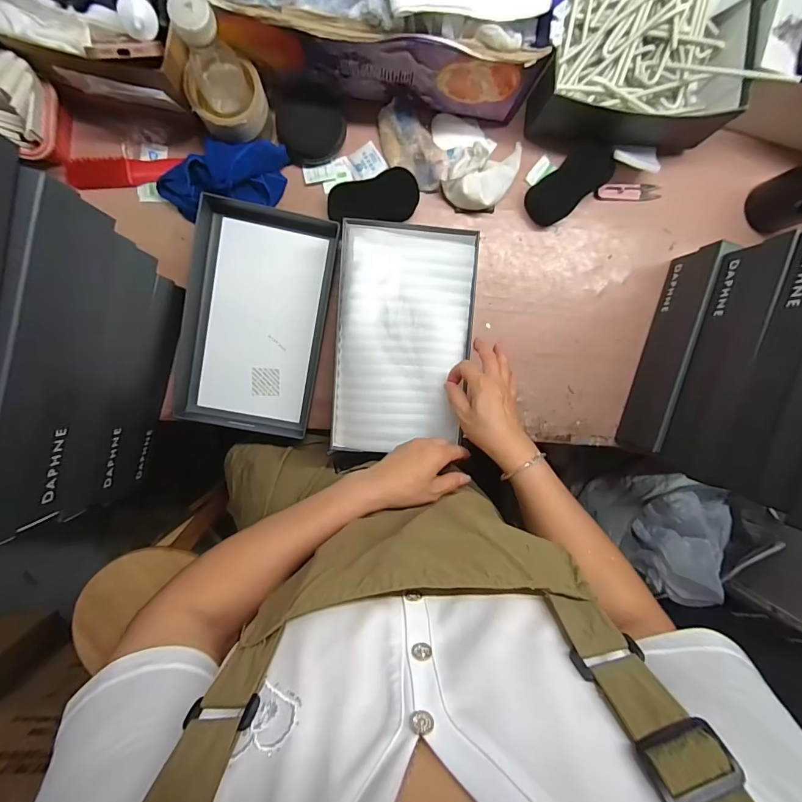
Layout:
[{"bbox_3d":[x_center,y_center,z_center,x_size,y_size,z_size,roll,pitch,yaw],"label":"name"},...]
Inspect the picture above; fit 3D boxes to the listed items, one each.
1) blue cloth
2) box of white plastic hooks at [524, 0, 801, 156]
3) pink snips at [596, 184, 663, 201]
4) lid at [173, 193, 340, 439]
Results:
[{"bbox_3d":[-0.238,-0.294,0.547,0.176,0.052,0.088,-13,97,-3],"label":"blue cloth"},{"bbox_3d":[0.316,-0.508,0.550,0.281,0.097,0.290,1,96,-4],"label":"box of white plastic hooks"},{"bbox_3d":[0.347,-0.317,0.619,0.102,0.006,0.024,-1,97,-4],"label":"pink snips"},{"bbox_3d":[-0.206,-0.114,0.587,0.185,0.033,0.315,10,96,-5],"label":"lid"}]

